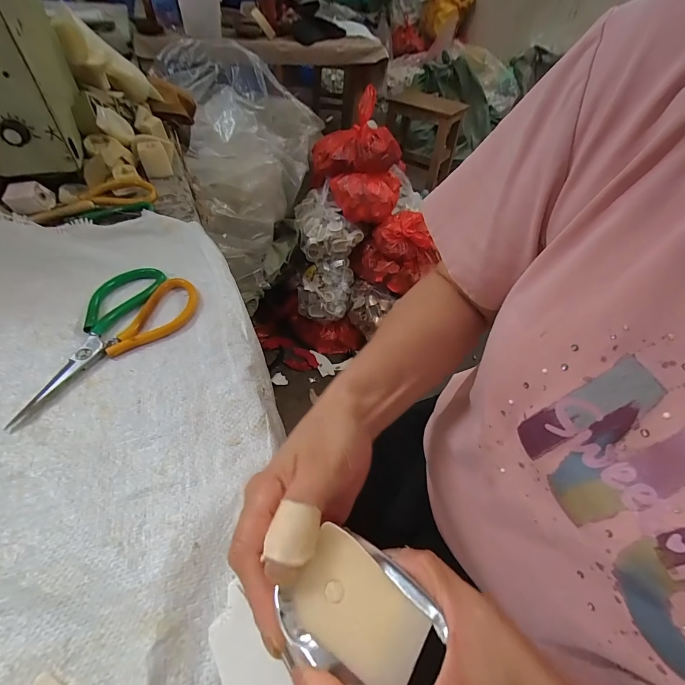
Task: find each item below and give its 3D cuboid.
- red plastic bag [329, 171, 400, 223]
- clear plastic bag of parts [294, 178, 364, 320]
[{"bbox_3d":[0.083,-0.451,1.119,0.216,0.134,0.138,-7,51,-13],"label":"red plastic bag"},{"bbox_3d":[-0.043,-0.291,1.142,0.206,0.117,0.431,-2,94,-5],"label":"clear plastic bag of parts"}]

